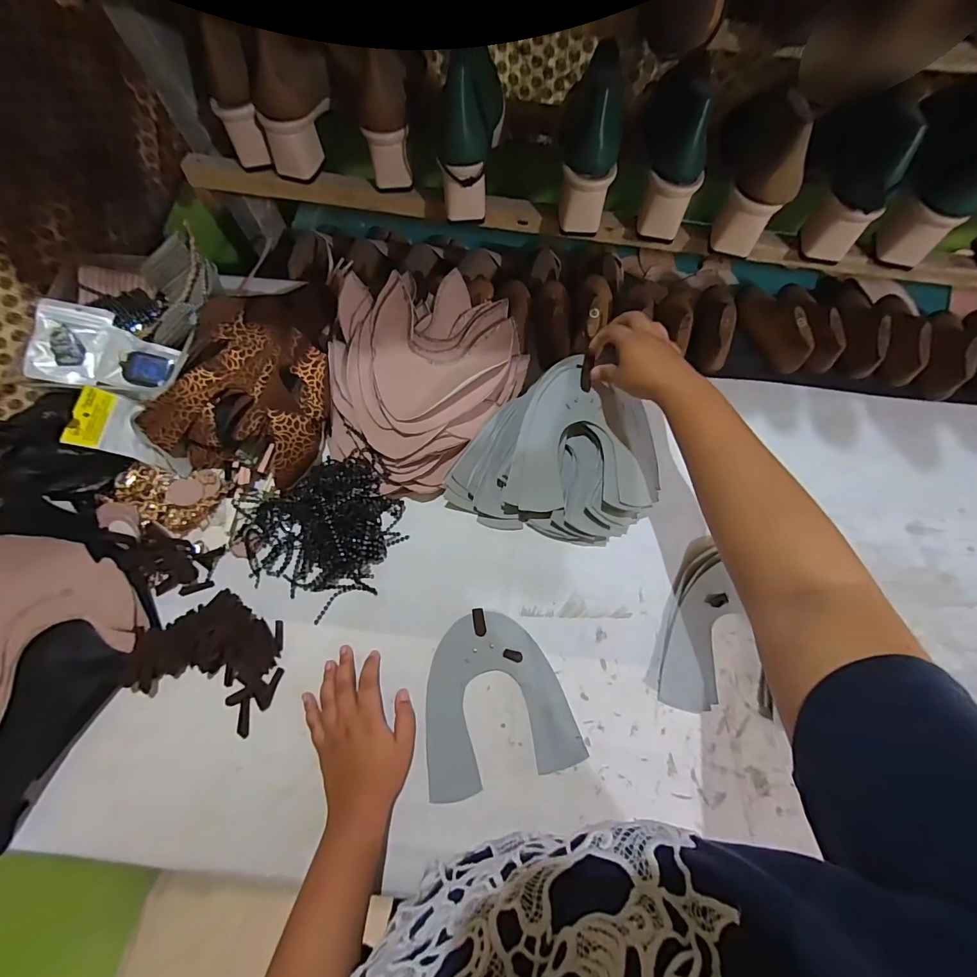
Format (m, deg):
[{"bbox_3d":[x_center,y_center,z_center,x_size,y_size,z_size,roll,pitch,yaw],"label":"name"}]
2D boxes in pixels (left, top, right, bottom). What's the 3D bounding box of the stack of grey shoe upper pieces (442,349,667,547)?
[{"bbox_3d":[0.090,-0.031,0.503,0.200,0.062,0.215,34,75,9],"label":"stack of grey shoe upper pieces"}]

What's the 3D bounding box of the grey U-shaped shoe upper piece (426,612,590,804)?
[{"bbox_3d":[0.003,0.213,0.450,0.148,0.011,0.156,-14,71,-4],"label":"grey U-shaped shoe upper piece"}]

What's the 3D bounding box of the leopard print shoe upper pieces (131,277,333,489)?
[{"bbox_3d":[-0.270,-0.156,0.517,0.178,0.043,0.274,12,72,5],"label":"leopard print shoe upper pieces"}]

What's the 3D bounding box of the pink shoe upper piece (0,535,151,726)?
[{"bbox_3d":[-0.470,0.128,0.454,0.160,0.027,0.174,-36,74,-11],"label":"pink shoe upper piece"}]

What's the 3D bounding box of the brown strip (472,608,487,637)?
[{"bbox_3d":[-0.010,0.145,0.473,0.013,0.004,0.029,-10,71,-2],"label":"brown strip"}]

